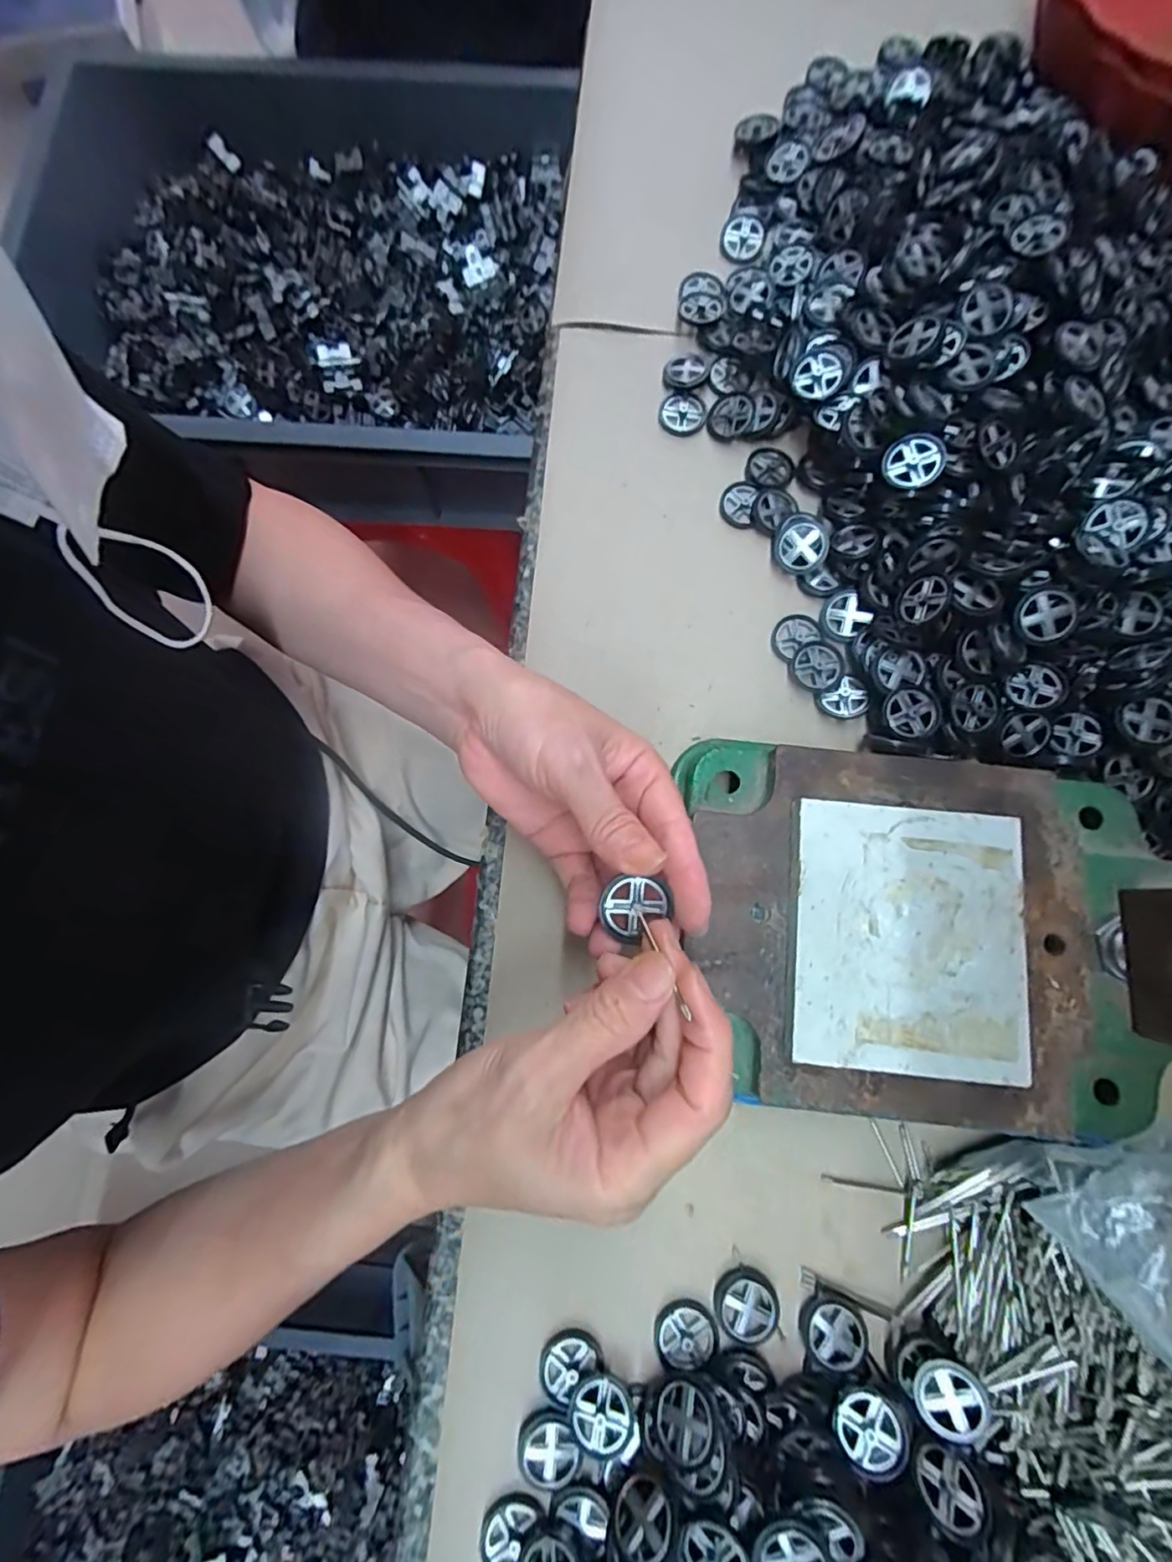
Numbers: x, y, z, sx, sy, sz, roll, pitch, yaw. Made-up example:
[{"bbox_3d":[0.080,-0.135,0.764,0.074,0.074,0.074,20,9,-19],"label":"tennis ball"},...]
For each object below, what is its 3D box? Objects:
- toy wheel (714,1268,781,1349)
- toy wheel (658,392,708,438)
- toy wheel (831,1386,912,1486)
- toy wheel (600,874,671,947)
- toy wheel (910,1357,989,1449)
[{"bbox_3d":[0.071,0.232,0.258,0.027,0.005,0.026,0,78,1],"label":"toy wheel"},{"bbox_3d":[0.058,-0.217,0.346,0.026,0.005,0.025,0,78,1],"label":"toy wheel"},{"bbox_3d":[0.115,0.262,0.236,0.027,0.008,0.027,-3,66,7],"label":"toy wheel"},{"bbox_3d":[0.018,0.048,0.222,0.027,0.008,0.023,-38,80,-6],"label":"toy wheel"},{"bbox_3d":[0.149,0.253,0.240,0.027,0.010,0.027,0,78,1],"label":"toy wheel"}]

